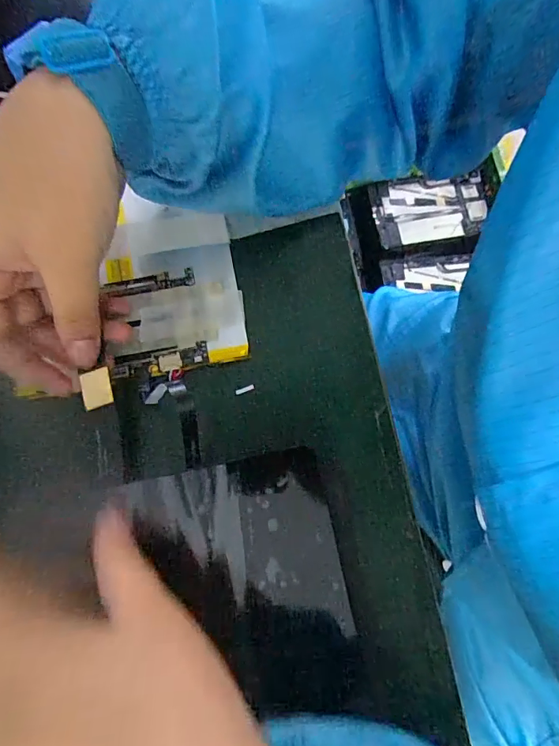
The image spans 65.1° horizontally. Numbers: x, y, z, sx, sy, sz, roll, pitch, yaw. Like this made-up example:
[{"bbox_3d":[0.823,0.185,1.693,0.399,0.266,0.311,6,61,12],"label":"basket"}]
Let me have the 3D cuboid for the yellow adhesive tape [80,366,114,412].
[{"bbox_3d":[-0.089,0.008,0.213,0.014,0.004,0.019,-8,102,-8],"label":"yellow adhesive tape"}]

